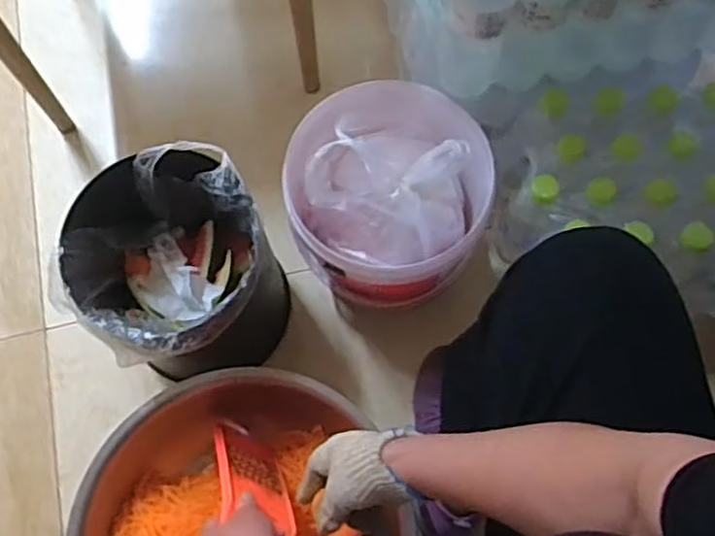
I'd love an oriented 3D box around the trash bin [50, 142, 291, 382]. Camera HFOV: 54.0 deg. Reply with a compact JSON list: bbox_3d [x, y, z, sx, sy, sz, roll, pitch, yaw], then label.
[{"bbox_3d":[-0.205,0.016,0.858,0.211,0.249,0.230,-7,70,-1],"label":"trash bin"}]

